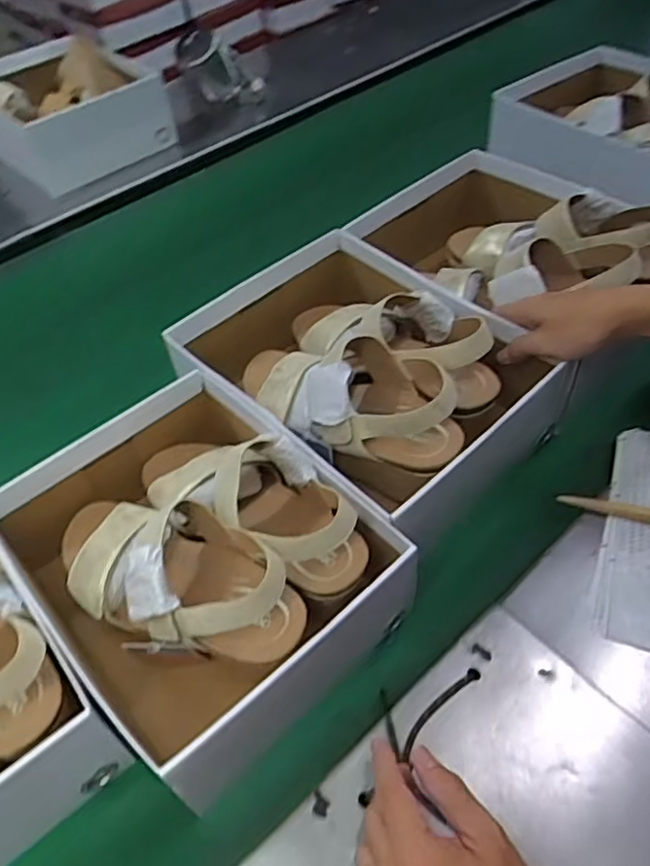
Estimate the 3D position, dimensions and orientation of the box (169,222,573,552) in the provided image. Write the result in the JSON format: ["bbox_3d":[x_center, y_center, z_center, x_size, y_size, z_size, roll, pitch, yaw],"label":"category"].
[{"bbox_3d":[0.037,-0.056,0.604,0.242,0.131,0.295,-37,56,-26],"label":"box"}]

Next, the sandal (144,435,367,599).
[{"bbox_3d":[-0.068,0.044,0.515,0.230,0.079,0.082,19,50,43],"label":"sandal"}]

